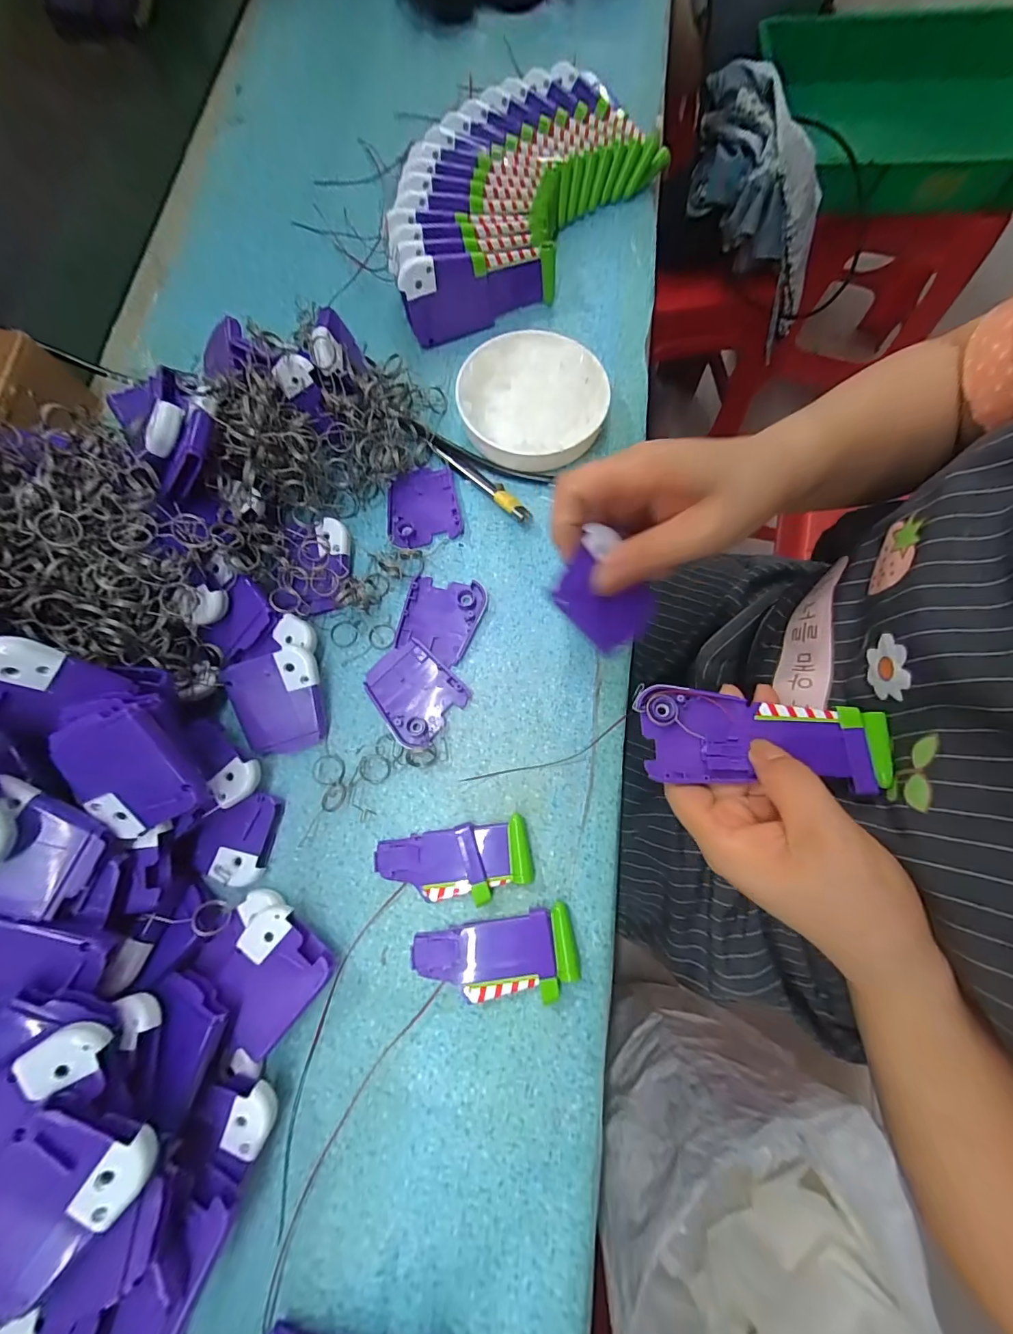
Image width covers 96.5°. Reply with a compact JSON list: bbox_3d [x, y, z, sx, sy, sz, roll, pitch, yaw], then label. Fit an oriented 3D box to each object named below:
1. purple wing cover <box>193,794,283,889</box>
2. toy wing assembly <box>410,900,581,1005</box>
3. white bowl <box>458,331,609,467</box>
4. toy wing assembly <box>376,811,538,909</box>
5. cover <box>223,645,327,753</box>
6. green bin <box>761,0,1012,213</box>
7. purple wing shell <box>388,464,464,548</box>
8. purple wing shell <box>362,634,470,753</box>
[{"bbox_3d":[-0.160,0.101,0.271,0.041,0.013,0.049,10,76,3],"label":"purple wing cover"},{"bbox_3d":[-0.006,0.163,0.251,0.089,0.013,0.040,-11,76,-3],"label":"toy wing assembly"},{"bbox_3d":[0.019,-0.192,0.329,0.104,0.027,0.099,0,76,0],"label":"white bowl"},{"bbox_3d":[-0.031,0.116,0.265,0.087,0.013,0.040,-11,76,-3],"label":"toy wing assembly"},{"bbox_3d":[-0.140,0.022,0.281,0.051,0.010,0.061,-19,101,-7],"label":"cover"},{"bbox_3d":[0.742,-0.955,0.775,0.561,0.103,0.385,-11,76,-1],"label":"green bin"},{"bbox_3d":[-0.061,-0.117,0.325,0.052,0.006,0.059,-13,76,-3],"label":"purple wing shell"},{"bbox_3d":[-0.060,0.016,0.293,0.051,0.007,0.061,-44,80,-10],"label":"purple wing shell"}]

